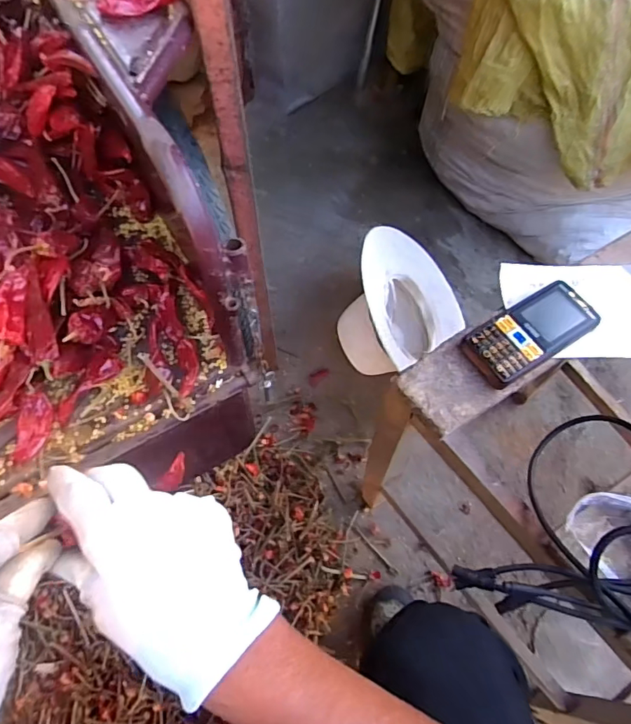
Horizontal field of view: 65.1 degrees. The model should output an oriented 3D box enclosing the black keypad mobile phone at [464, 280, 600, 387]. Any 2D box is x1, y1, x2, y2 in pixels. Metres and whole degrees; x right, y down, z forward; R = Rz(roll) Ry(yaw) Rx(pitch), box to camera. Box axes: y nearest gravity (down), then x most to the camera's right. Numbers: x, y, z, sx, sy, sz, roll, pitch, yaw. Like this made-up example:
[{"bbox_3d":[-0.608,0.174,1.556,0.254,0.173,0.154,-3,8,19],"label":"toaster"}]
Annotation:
[{"bbox_3d":[0.201,-0.028,0.461,0.123,0.021,0.060,-30,66,-16],"label":"black keypad mobile phone"}]

